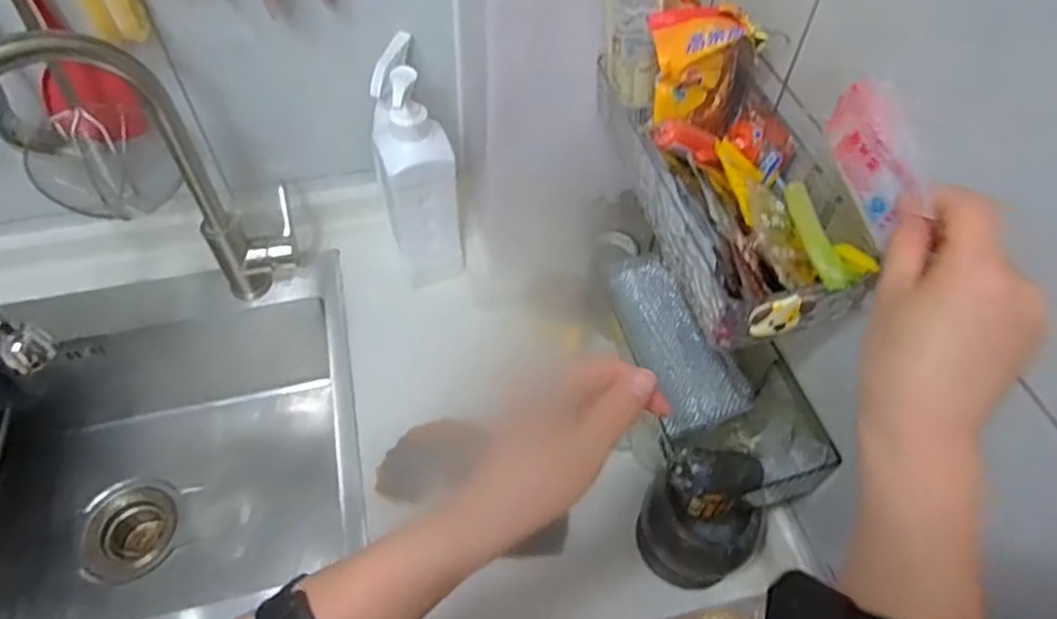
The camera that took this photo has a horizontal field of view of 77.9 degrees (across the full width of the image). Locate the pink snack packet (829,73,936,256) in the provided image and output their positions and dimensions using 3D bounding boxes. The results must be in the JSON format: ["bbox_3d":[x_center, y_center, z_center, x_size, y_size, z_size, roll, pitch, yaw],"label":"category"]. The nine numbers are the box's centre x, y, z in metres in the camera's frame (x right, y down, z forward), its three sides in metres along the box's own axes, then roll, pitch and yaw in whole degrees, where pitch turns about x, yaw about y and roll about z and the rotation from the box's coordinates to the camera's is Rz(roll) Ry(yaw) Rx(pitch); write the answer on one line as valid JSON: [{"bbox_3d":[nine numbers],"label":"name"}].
[{"bbox_3d":[0.187,-0.080,0.353,0.009,0.055,0.087,-6,55,-6],"label":"pink snack packet"}]

